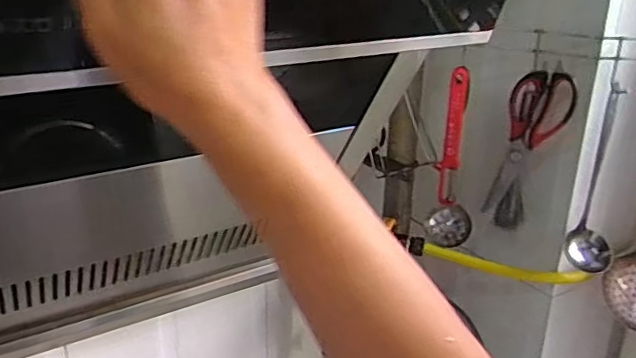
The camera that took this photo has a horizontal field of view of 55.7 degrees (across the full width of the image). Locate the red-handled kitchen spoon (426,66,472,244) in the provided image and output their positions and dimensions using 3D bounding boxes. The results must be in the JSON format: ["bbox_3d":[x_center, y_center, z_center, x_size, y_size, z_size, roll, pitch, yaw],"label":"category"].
[{"bbox_3d":[0.198,-0.024,0.857,0.059,0.264,0.045,7,23,13],"label":"red-handled kitchen spoon"}]

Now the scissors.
[{"bbox_3d":[0.283,-0.034,0.818,0.091,0.224,0.026,15,26,30],"label":"scissors"}]

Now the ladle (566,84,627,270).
[{"bbox_3d":[0.386,0.002,0.813,0.058,0.245,0.077,13,25,26],"label":"ladle"}]

